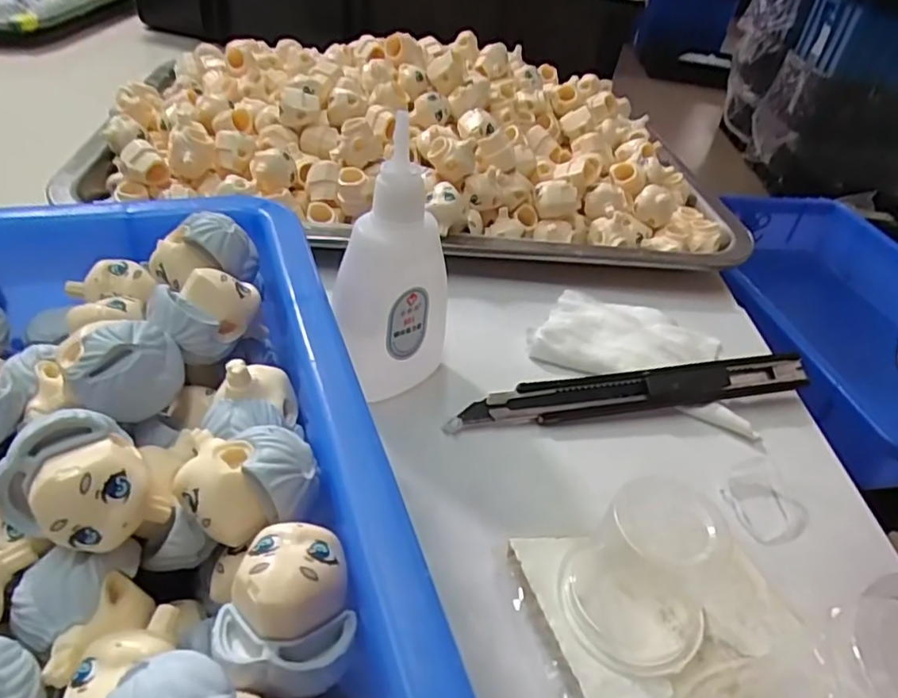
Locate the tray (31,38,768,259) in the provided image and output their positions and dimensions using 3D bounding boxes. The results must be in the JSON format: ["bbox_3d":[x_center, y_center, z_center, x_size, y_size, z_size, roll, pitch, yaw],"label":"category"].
[{"bbox_3d":[-0.020,-0.125,0.357,0.345,0.066,0.209,1,38,-10],"label":"tray"}]

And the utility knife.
[{"bbox_3d":[0.072,0.017,0.237,0.148,0.014,0.013,-4,39,-16],"label":"utility knife"}]

